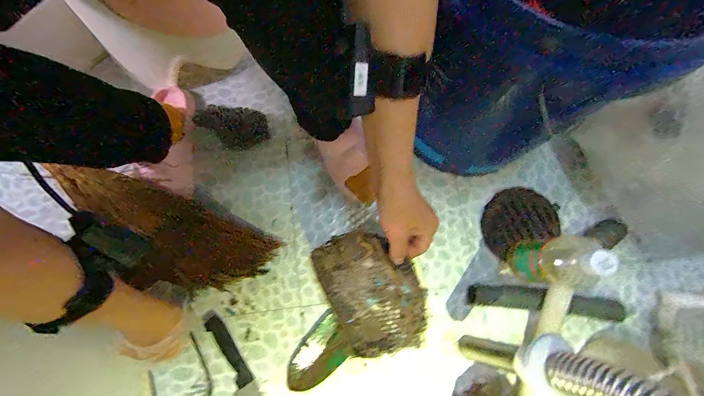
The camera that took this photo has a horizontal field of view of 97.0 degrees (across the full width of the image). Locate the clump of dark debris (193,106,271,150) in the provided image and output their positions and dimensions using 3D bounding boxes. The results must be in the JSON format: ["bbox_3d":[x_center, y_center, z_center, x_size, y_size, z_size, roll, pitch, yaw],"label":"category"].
[{"bbox_3d":[-0.221,-0.129,0.574,0.128,0.020,0.079,4,76,0],"label":"clump of dark debris"}]

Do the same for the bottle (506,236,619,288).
[{"bbox_3d":[0.282,0.088,0.426,0.058,0.167,0.071,-5,76,-2],"label":"bottle"}]

